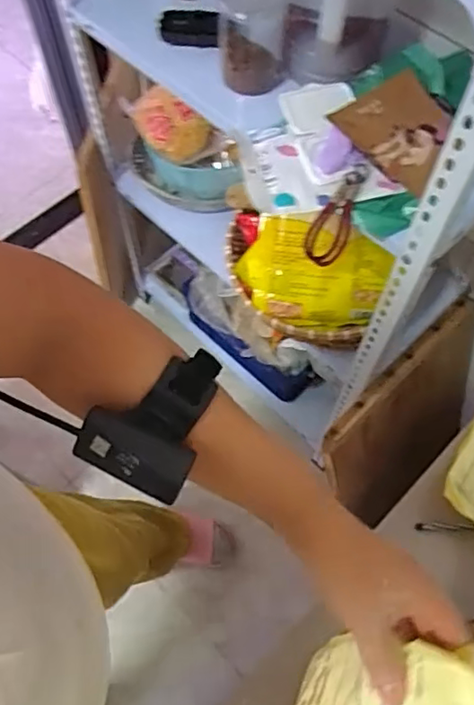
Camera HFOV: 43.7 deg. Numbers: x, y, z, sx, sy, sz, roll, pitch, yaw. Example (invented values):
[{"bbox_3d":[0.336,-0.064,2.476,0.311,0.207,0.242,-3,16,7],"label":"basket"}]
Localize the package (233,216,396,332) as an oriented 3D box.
[{"bbox_3d":[0.122,-0.128,0.977,0.231,0.090,0.160,10,104,-1],"label":"package"}]

